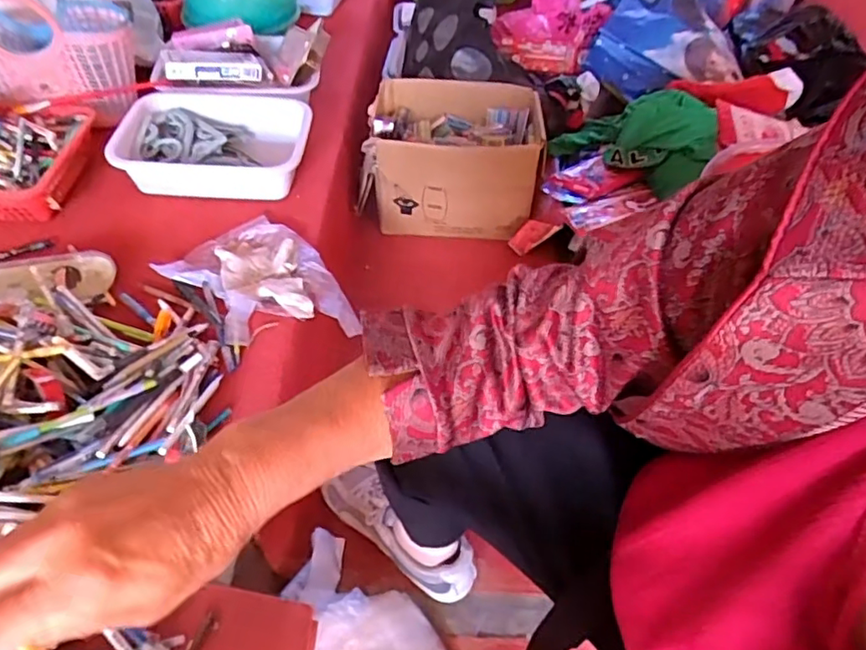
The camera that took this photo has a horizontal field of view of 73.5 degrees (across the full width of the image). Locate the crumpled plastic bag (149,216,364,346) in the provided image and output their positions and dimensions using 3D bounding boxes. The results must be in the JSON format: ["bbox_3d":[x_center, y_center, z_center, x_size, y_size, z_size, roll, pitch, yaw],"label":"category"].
[{"bbox_3d":[-0.244,-0.051,0.829,0.189,0.069,0.240,-36,59,-28],"label":"crumpled plastic bag"}]

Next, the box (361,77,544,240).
[{"bbox_3d":[0.036,-0.321,1.138,0.324,0.216,0.227,5,49,2],"label":"box"}]

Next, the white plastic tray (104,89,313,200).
[{"bbox_3d":[-0.351,-0.301,0.969,0.287,0.083,0.216,1,49,-2],"label":"white plastic tray"}]

